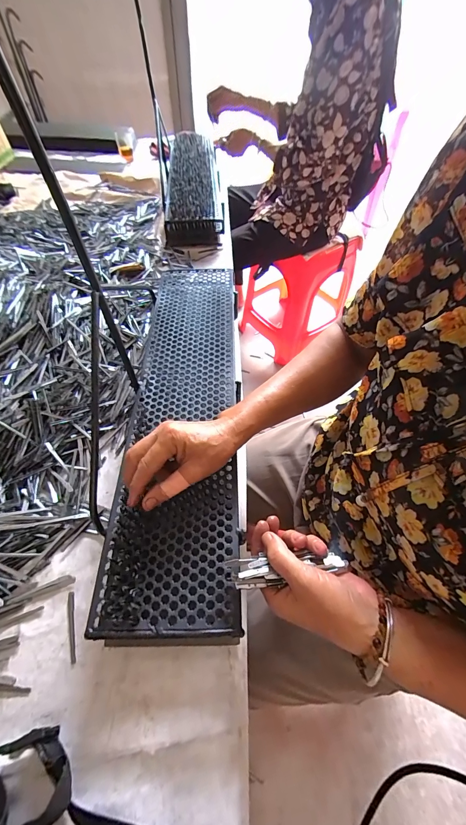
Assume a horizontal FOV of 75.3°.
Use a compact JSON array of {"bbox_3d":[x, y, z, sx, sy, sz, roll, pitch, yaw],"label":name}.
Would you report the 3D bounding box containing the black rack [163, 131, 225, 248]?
[{"bbox_3d":[-0.117,-0.700,0.911,0.147,0.080,0.629,-3,56,-3],"label":"black rack"}]

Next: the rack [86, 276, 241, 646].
[{"bbox_3d":[-0.071,-0.034,0.438,0.154,0.015,0.586,-3,56,-3],"label":"rack"}]

